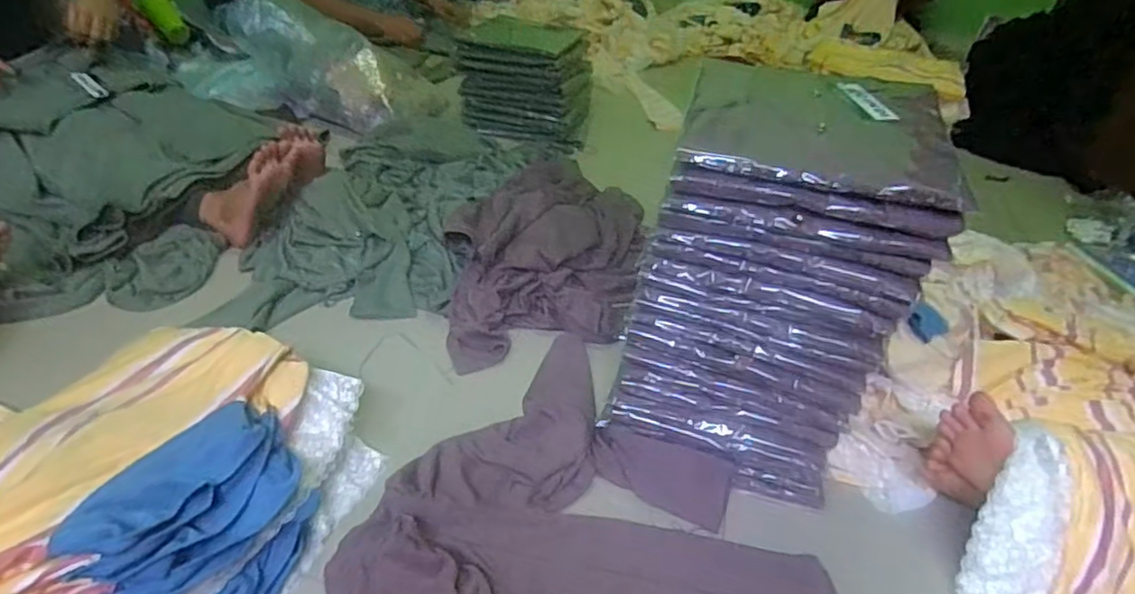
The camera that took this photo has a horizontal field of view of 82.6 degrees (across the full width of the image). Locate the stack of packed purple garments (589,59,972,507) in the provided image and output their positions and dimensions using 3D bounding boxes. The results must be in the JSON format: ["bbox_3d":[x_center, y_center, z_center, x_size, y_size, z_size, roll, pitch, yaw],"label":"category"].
[{"bbox_3d":[0.227,-0.017,0.771,0.282,0.426,0.219,17,37,13],"label":"stack of packed purple garments"}]

